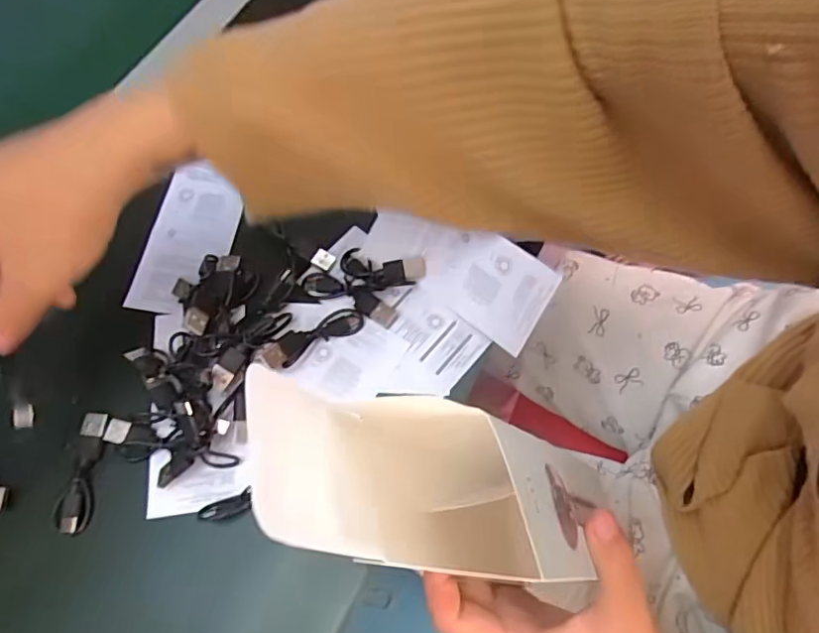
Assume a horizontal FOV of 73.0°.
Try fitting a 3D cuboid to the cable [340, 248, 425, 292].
[{"bbox_3d":[-0.019,-0.028,0.345,0.053,0.011,0.028,14,67,9],"label":"cable"}]

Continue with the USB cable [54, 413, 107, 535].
[{"bbox_3d":[-0.179,0.085,0.305,0.015,0.010,0.062,4,66,4],"label":"USB cable"}]

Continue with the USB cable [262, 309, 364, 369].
[{"bbox_3d":[-0.056,0.012,0.328,0.060,0.014,0.016,-31,68,-11],"label":"USB cable"}]

